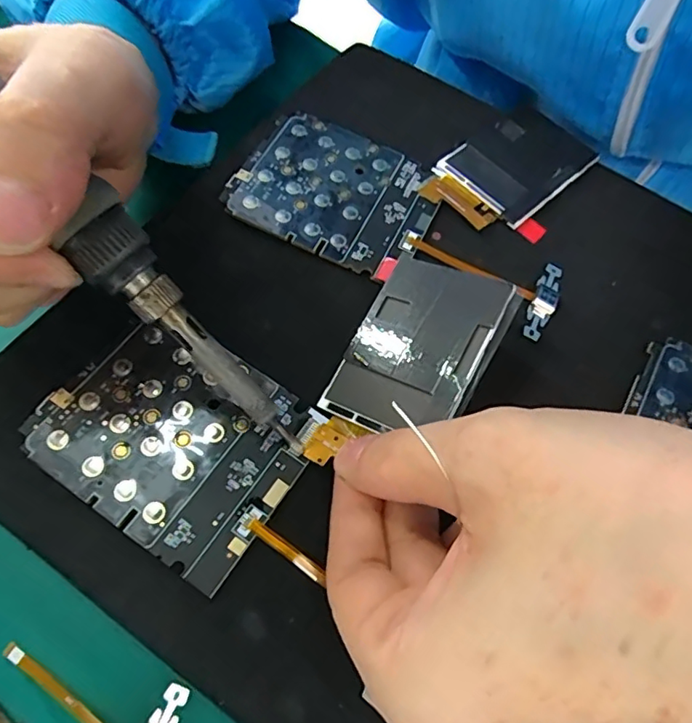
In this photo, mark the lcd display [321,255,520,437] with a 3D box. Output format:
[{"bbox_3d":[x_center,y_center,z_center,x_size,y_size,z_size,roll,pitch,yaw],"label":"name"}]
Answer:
[{"bbox_3d":[0.023,-0.004,0.172,0.045,0.004,0.059,22,75,32],"label":"lcd display"}]

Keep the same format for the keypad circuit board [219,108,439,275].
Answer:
[{"bbox_3d":[-0.004,-0.067,0.215,0.074,0.006,0.060,25,67,8],"label":"keypad circuit board"}]

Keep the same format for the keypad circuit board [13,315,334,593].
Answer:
[{"bbox_3d":[-0.052,0.022,0.167,0.075,0.004,0.060,34,67,9],"label":"keypad circuit board"}]

